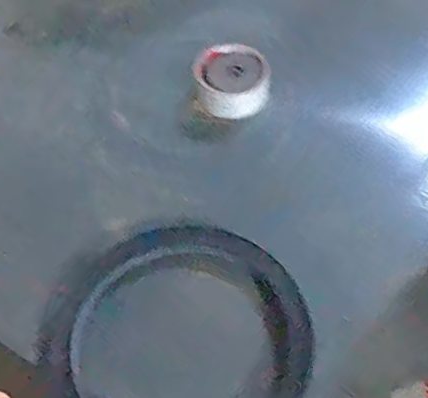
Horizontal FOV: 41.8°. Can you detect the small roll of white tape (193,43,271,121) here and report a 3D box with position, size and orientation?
[{"bbox_3d":[0.021,-0.136,0.646,0.082,0.032,0.091,-9,56,-5],"label":"small roll of white tape"}]

